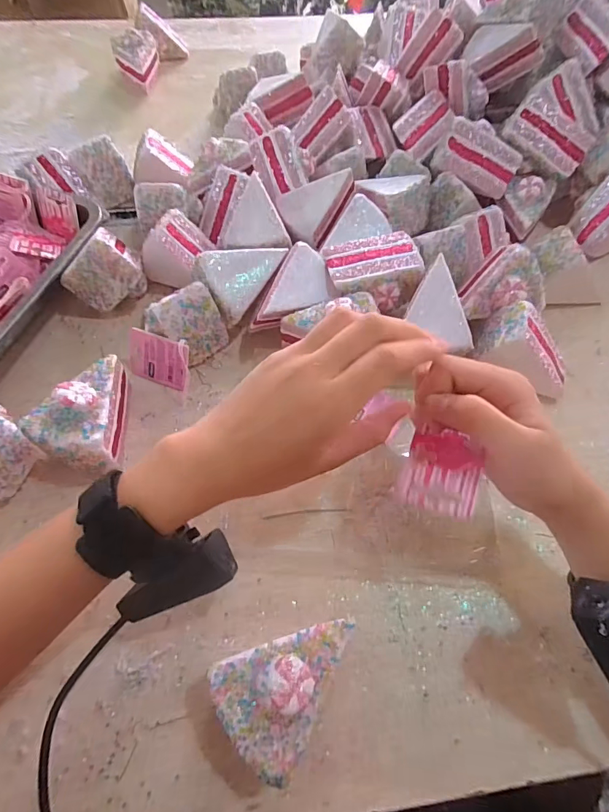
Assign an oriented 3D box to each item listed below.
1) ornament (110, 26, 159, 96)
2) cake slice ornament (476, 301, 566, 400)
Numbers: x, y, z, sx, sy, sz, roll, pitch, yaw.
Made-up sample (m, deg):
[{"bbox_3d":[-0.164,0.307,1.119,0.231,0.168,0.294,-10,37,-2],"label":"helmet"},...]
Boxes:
[{"bbox_3d":[-0.261,-0.545,0.666,0.068,0.063,0.077,-16,61,-9],"label":"ornament"},{"bbox_3d":[0.201,-0.046,0.377,0.089,0.063,0.060,21,61,10],"label":"cake slice ornament"}]

